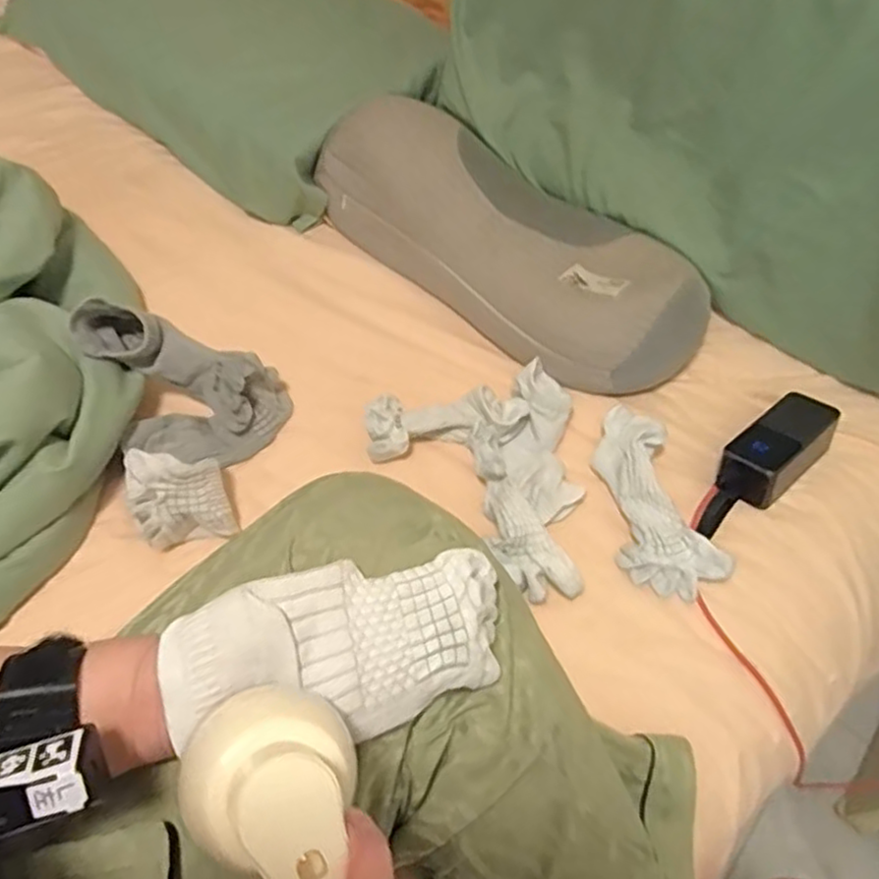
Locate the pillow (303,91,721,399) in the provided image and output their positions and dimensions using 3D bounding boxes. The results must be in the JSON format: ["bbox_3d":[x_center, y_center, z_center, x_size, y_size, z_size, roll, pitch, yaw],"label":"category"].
[{"bbox_3d":[0.072,-0.227,0.756,0.453,0.125,0.182,40,61,21],"label":"pillow"}]

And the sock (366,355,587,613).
[{"bbox_3d":[0.039,0.035,0.627,0.189,0.050,0.224,-5,55,-9],"label":"sock"}]

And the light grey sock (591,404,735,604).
[{"bbox_3d":[0.191,0.049,0.625,0.081,0.046,0.182,-6,55,-9],"label":"light grey sock"}]

